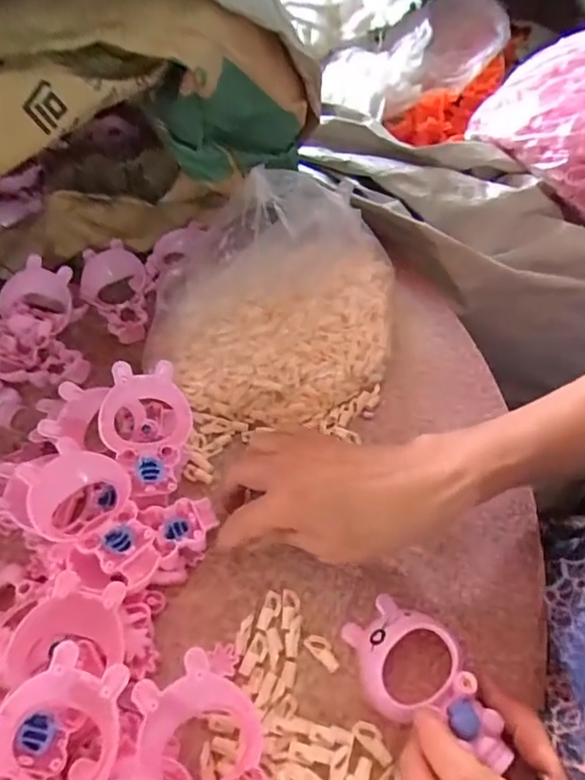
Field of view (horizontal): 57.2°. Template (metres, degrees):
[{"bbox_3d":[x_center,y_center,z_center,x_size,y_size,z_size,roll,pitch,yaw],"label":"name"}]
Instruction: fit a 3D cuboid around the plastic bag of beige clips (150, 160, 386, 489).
[{"bbox_3d":[-0.009,-0.063,0.430,0.219,0.110,0.184,-11,53,-5],"label":"plastic bag of beige clips"}]

